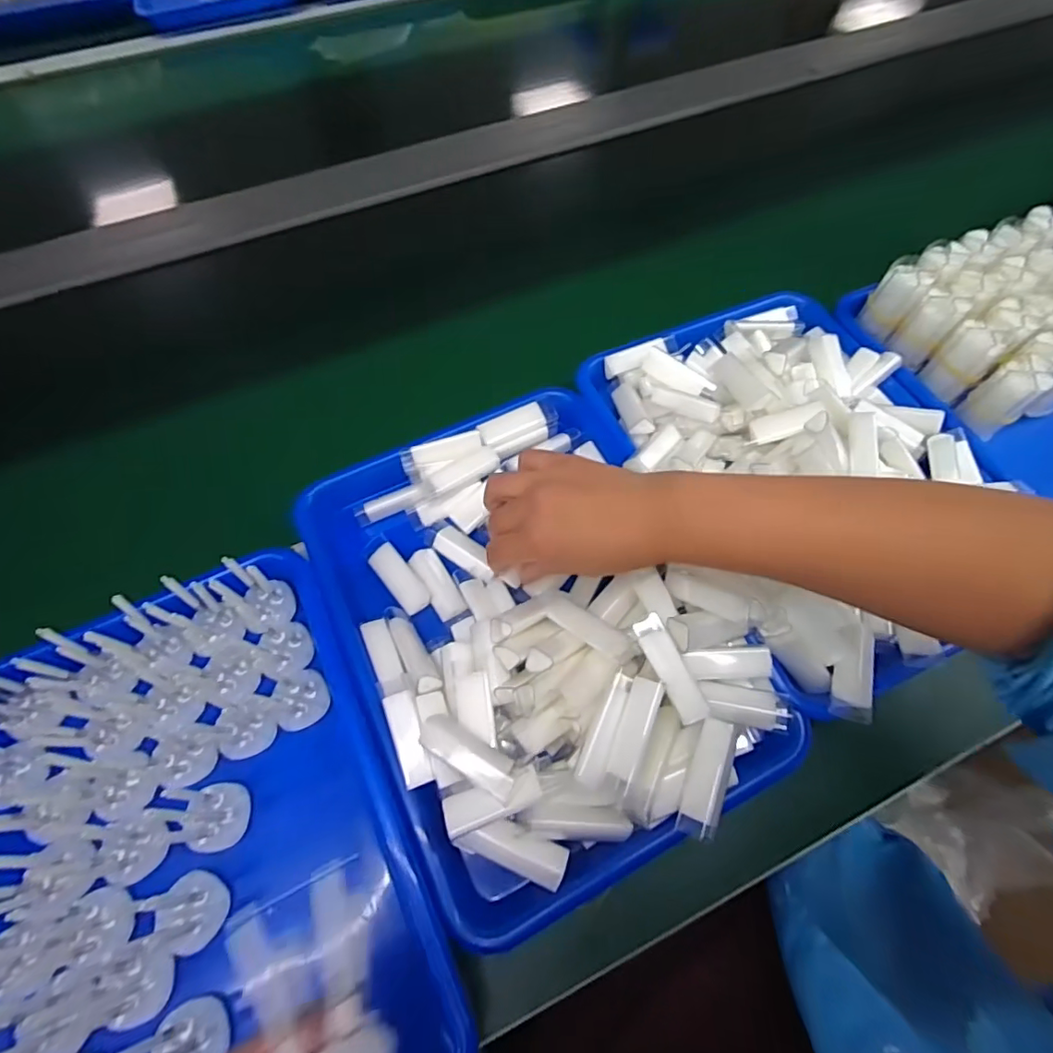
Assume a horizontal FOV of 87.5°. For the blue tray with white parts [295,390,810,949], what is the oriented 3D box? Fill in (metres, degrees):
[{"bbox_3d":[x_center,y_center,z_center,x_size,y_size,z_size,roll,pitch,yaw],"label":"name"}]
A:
[{"bbox_3d":[0.003,0.052,0.367,0.241,0.058,0.317,-25,65,-12],"label":"blue tray with white parts"}]

